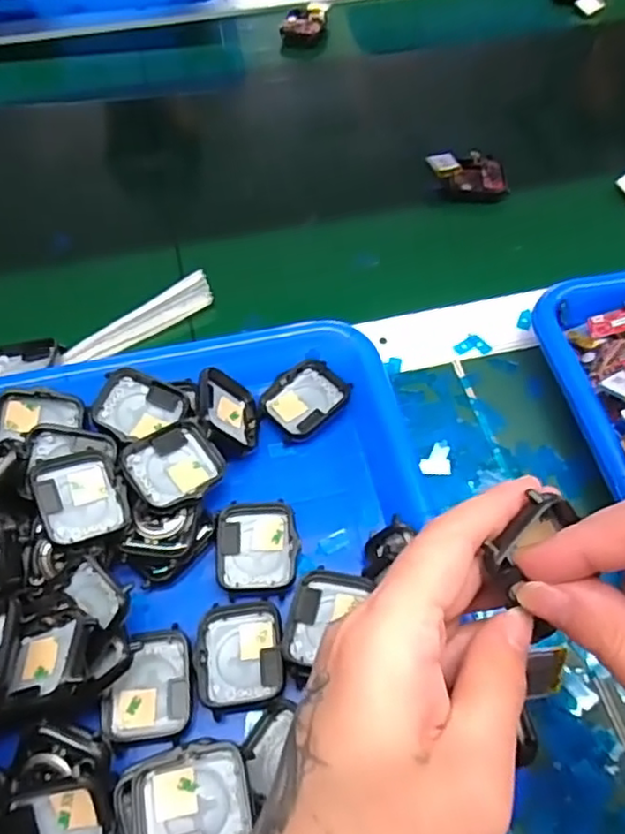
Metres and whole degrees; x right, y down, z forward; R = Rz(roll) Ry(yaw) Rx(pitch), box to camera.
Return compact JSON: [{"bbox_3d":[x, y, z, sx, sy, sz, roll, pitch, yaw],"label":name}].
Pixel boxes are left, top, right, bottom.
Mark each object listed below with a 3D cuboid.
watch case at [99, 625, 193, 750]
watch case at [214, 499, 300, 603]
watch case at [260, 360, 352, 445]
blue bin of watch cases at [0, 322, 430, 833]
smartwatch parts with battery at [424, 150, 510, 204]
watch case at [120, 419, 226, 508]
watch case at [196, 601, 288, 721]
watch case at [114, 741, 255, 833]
[{"bbox_3d":[-0.070,0.116,0.275,0.038,0.008,0.044,-4,58,-2],"label":"watch case"},{"bbox_3d":[-0.026,0.063,0.305,0.039,0.009,0.043,-2,58,-1],"label":"watch case"},{"bbox_3d":[-0.004,-0.010,0.349,0.044,0.008,0.037,-34,64,-18],"label":"watch case"},{"bbox_3d":[-0.105,0.078,0.276,0.327,0.059,0.248,-11,59,-6],"label":"blue bin of watch cases"},{"bbox_3d":[0.113,-0.176,0.463,0.057,0.019,0.034,10,59,7],"label":"smartwatch parts with battery"},{"bbox_3d":[-0.067,0.022,0.305,0.042,0.012,0.042,-30,76,-31],"label":"watch case"},{"bbox_3d":[-0.031,0.106,0.283,0.037,0.011,0.044,-6,58,-3],"label":"watch case"},{"bbox_3d":[-0.047,0.149,0.243,0.047,0.023,0.037,-13,59,-7],"label":"watch case"}]

